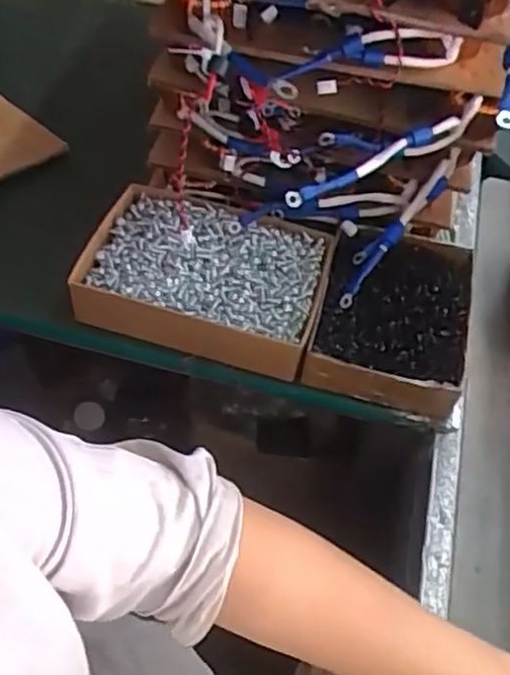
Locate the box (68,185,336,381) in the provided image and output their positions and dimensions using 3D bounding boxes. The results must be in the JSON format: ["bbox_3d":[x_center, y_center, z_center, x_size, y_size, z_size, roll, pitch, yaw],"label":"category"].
[{"bbox_3d":[-0.045,-0.057,0.616,0.213,0.043,0.146,15,53,5],"label":"box"}]

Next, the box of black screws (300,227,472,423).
[{"bbox_3d":[0.123,-0.021,0.609,0.129,0.057,0.174,14,53,5],"label":"box of black screws"}]

